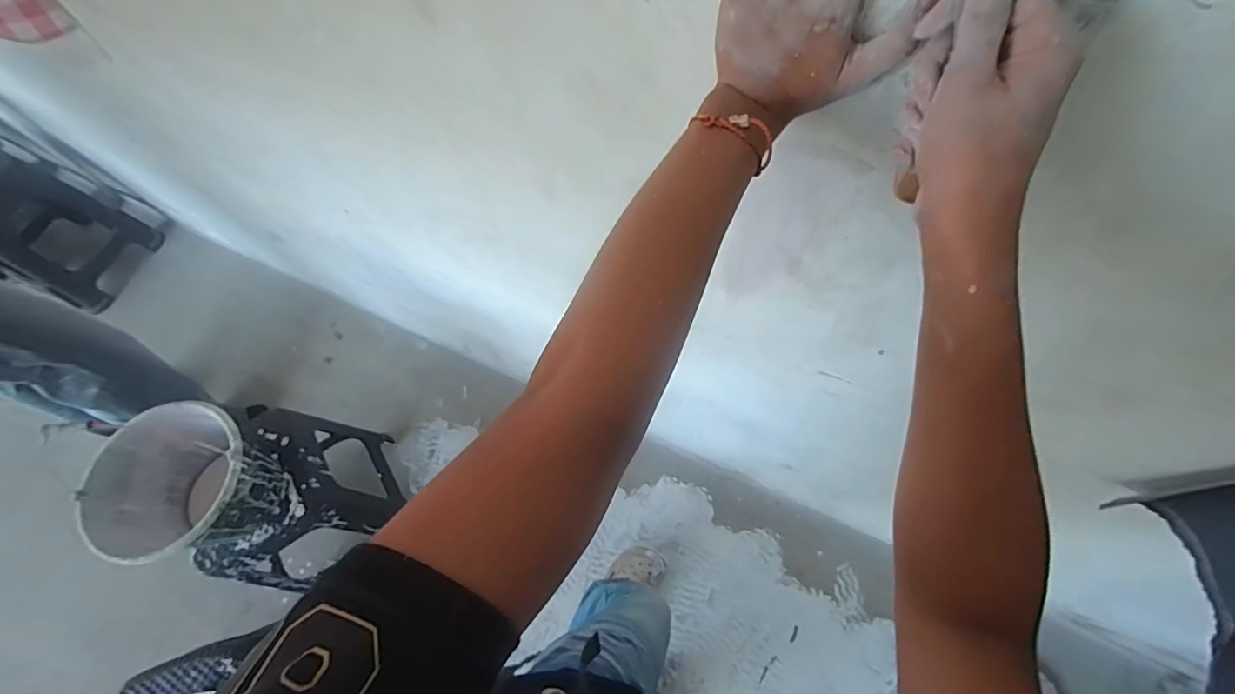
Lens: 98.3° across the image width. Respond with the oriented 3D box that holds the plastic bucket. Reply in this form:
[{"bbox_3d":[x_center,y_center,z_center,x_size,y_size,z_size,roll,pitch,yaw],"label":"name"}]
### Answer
[{"bbox_3d":[-0.795,0.264,1.012,0.247,0.205,0.269,-1,66,2],"label":"plastic bucket"}]

